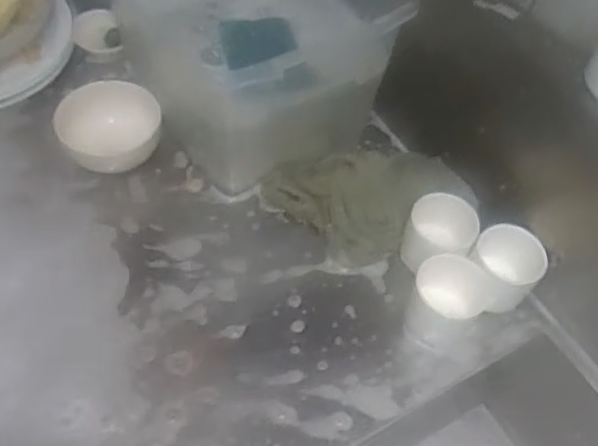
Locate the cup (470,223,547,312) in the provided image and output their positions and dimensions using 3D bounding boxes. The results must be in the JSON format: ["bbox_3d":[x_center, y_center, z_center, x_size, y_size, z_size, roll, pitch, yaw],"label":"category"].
[{"bbox_3d":[0.197,0.045,0.636,0.064,0.076,0.070,2,53,-2],"label":"cup"}]

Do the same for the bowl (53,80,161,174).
[{"bbox_3d":[-0.207,-0.101,0.718,0.105,0.062,0.108,2,53,-2],"label":"bowl"}]

